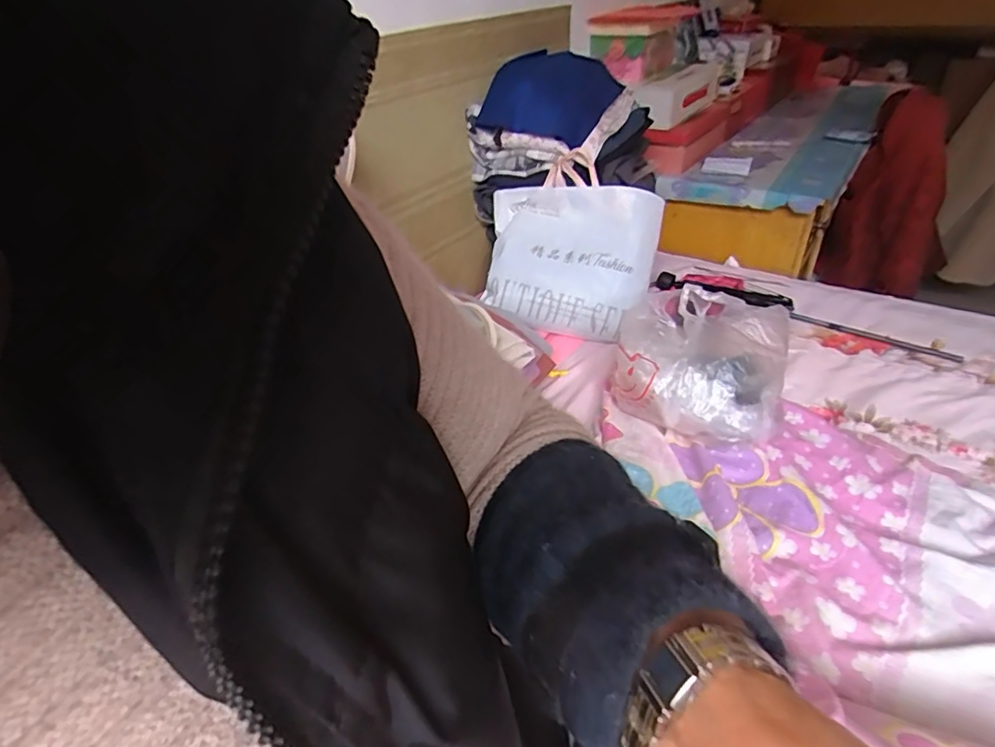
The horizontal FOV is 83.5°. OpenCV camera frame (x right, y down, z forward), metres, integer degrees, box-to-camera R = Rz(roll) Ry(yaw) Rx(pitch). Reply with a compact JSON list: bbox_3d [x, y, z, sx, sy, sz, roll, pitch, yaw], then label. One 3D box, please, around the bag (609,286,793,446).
[{"bbox_3d":[0.273,-0.021,0.760,0.220,0.098,0.201,15,40,24],"label":"bag"}]

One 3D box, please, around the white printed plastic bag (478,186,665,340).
[{"bbox_3d":[0.131,-0.205,1.010,0.299,0.264,0.092,8,-4,2],"label":"white printed plastic bag"}]

